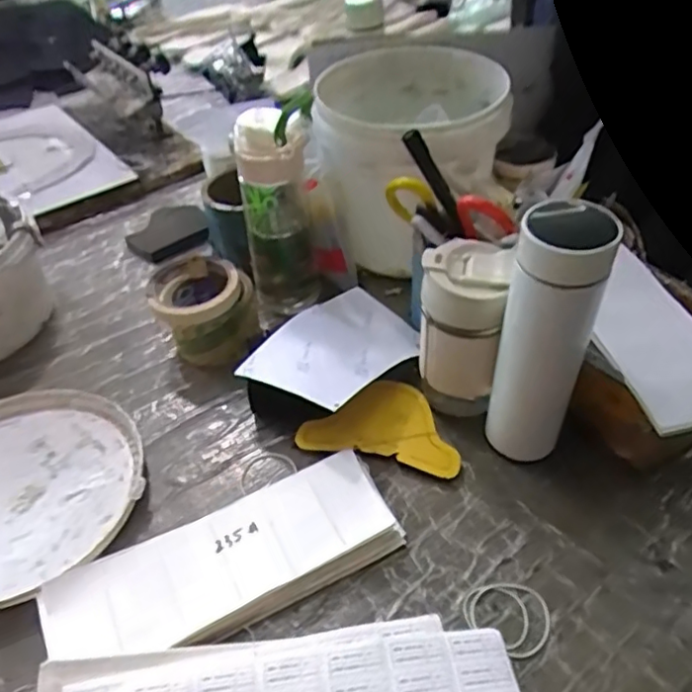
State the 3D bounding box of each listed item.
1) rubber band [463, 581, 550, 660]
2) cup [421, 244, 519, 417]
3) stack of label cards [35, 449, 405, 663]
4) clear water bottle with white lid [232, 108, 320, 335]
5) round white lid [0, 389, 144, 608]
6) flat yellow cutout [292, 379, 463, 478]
[{"bbox_3d":[0.120,0.196,0.457,0.059,0.006,0.055,-2,44,2],"label":"rubber band"},{"bbox_3d":[0.105,-0.014,0.555,0.069,0.153,0.064,-2,44,2],"label":"cup"},{"bbox_3d":[-0.090,0.167,0.477,0.257,0.026,0.089,-21,46,-17],"label":"stack of label cards"},{"bbox_3d":[-0.072,-0.134,0.661,0.073,0.239,0.072,-7,44,-3],"label":"clear water bottle with white lid"},{"bbox_3d":[-0.287,0.124,0.541,0.206,0.021,0.205,-2,44,2],"label":"round white lid"},{"bbox_3d":[0.037,0.070,0.581,0.143,0.008,0.091,9,46,15],"label":"flat yellow cutout"}]

